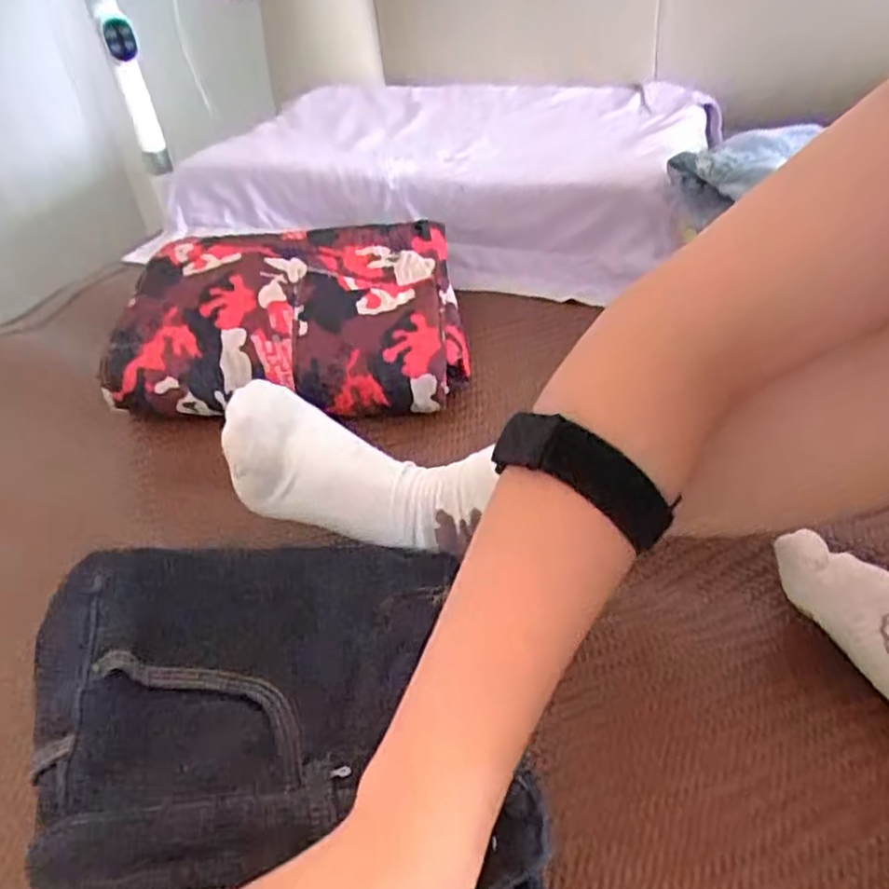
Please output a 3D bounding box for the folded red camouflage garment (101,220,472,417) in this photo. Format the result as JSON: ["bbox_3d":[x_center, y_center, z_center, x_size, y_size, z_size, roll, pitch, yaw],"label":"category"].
[{"bbox_3d":[-0.134,-0.130,0.685,0.285,0.079,0.254,-7,39,-1],"label":"folded red camouflage garment"}]

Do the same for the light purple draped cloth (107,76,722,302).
[{"bbox_3d":[-0.014,-0.357,0.956,0.634,0.112,0.412,11,42,20],"label":"light purple draped cloth"}]

